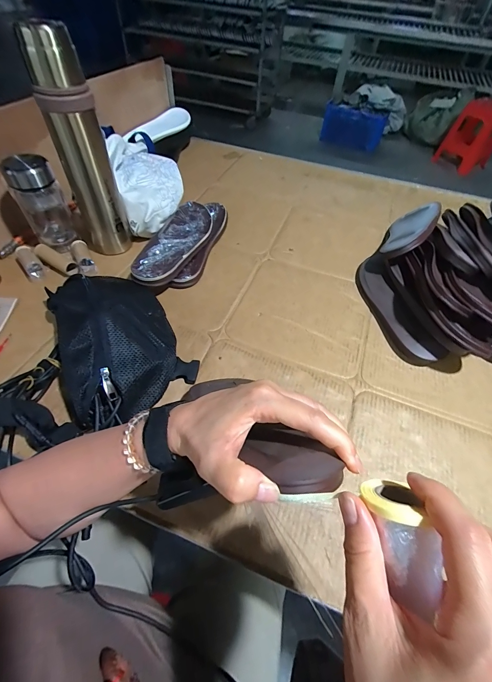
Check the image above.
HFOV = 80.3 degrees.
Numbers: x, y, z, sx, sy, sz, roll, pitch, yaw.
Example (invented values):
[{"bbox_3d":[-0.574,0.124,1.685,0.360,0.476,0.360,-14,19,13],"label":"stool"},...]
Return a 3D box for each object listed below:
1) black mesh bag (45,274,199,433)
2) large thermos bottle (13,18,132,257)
[{"bbox_3d":[-0.197,-0.017,0.434,0.172,0.082,0.266,-24,59,-19],"label":"black mesh bag"},{"bbox_3d":[-0.278,-0.303,0.498,0.088,0.316,0.065,-18,57,-15],"label":"large thermos bottle"}]

